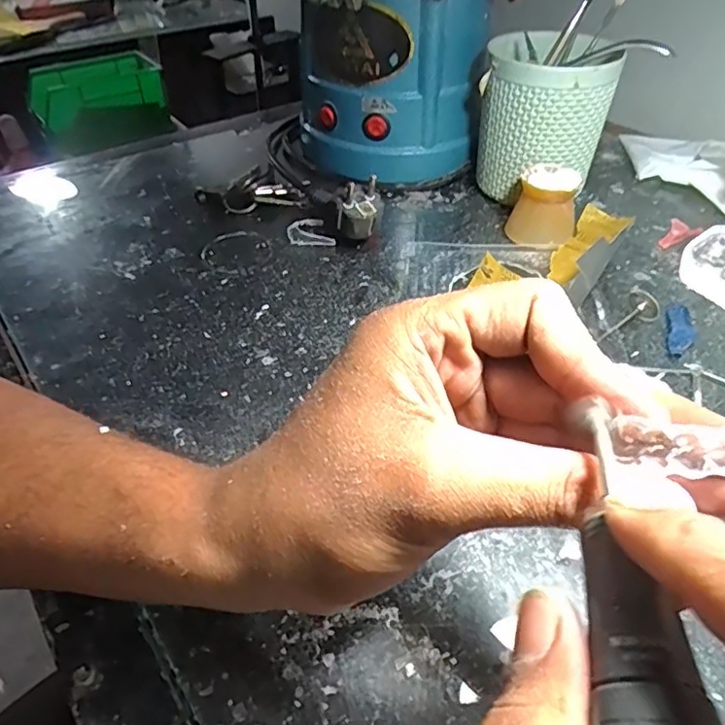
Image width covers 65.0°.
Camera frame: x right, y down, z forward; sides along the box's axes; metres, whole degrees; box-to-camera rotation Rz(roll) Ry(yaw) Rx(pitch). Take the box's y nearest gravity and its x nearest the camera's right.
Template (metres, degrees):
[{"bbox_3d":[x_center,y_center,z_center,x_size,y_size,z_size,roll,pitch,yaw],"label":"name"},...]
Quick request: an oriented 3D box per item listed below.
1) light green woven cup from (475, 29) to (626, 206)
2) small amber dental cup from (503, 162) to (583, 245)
[{"bbox_3d":[0.144,-0.191,0.454,0.090,0.106,0.092,-1,44,1],"label":"light green woven cup"},{"bbox_3d":[0.136,-0.118,0.425,0.046,0.042,0.055,10,45,11],"label":"small amber dental cup"}]

